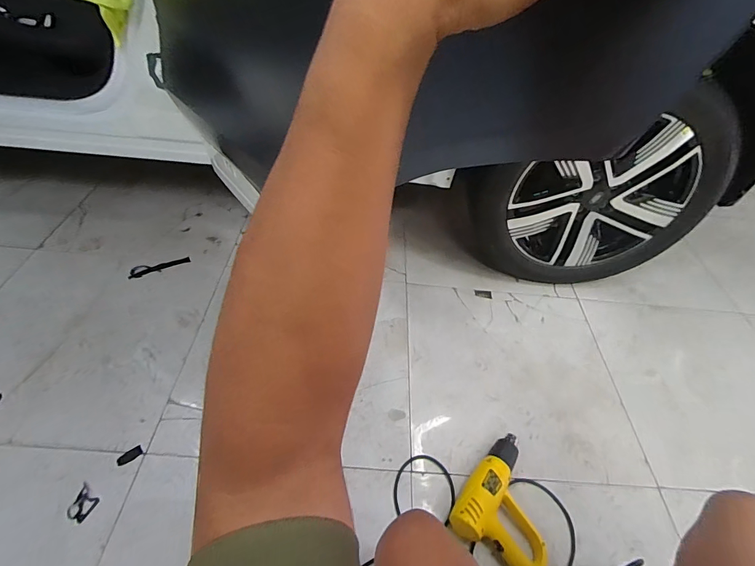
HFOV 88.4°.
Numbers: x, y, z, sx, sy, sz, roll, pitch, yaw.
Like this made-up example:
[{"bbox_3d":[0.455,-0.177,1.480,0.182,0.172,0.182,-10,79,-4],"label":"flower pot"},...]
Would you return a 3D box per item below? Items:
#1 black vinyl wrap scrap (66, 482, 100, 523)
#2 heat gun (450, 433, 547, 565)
[{"bbox_3d":[-0.621,0.459,0.813,0.056,0.027,0.056,22,49,14],"label":"black vinyl wrap scrap"},{"bbox_3d":[0.302,0.481,0.856,0.204,0.076,0.249,31,52,21],"label":"heat gun"}]

